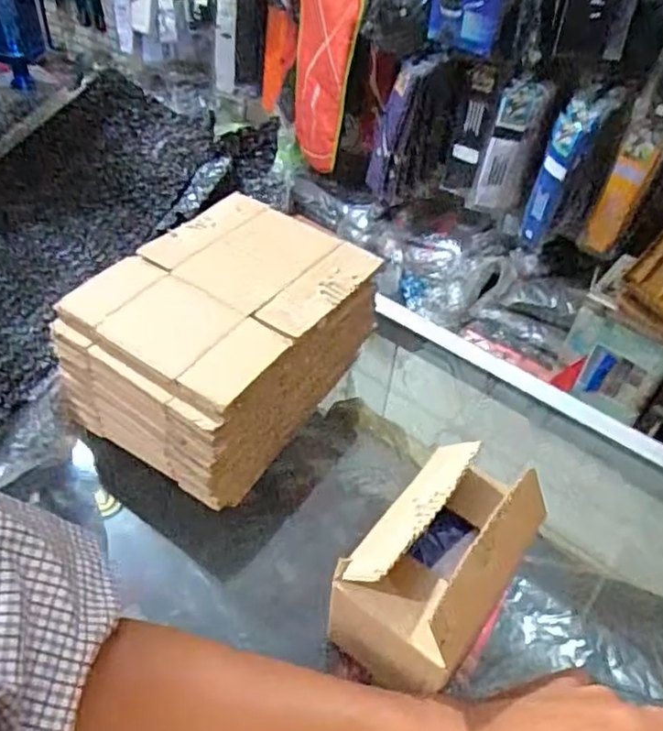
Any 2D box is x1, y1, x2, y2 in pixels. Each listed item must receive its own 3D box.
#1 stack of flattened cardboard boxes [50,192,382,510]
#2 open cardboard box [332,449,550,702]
[{"bbox_3d":[-0.086,-0.023,0.544,0.162,0.110,0.208,29,51,21],"label":"stack of flattened cardboard boxes"},{"bbox_3d":[0.068,0.124,0.419,0.084,0.091,0.129,30,51,21],"label":"open cardboard box"}]

